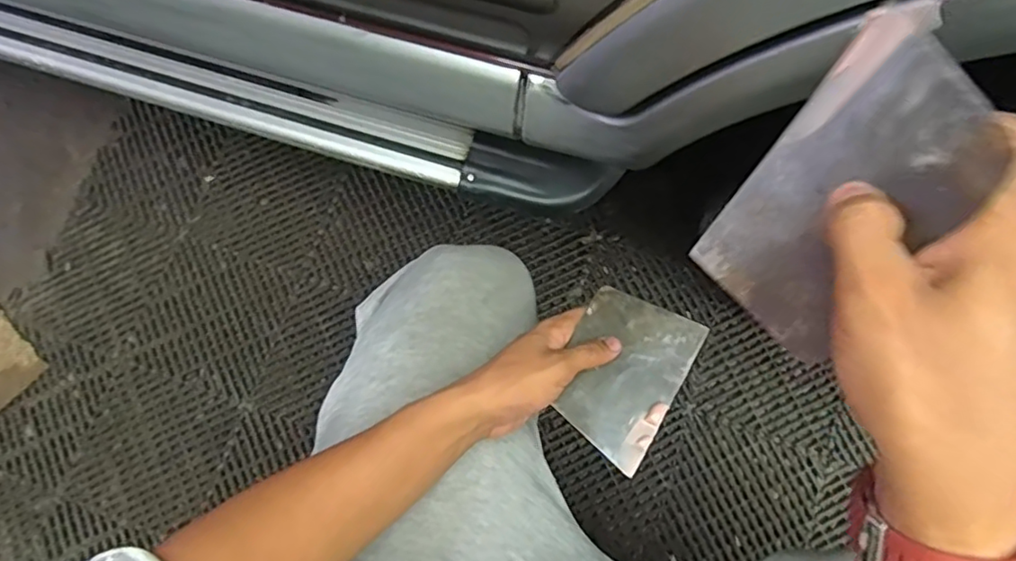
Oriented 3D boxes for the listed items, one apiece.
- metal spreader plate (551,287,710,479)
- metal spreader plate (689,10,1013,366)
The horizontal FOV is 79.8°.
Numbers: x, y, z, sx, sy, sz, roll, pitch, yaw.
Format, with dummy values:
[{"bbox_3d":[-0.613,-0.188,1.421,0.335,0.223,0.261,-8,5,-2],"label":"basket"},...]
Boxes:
[{"bbox_3d":[0.096,0.074,0.510,0.096,0.006,0.138,32,69,8],"label":"metal spreader plate"},{"bbox_3d":[0.143,-0.035,0.270,0.005,0.136,0.095,11,39,-23],"label":"metal spreader plate"}]

